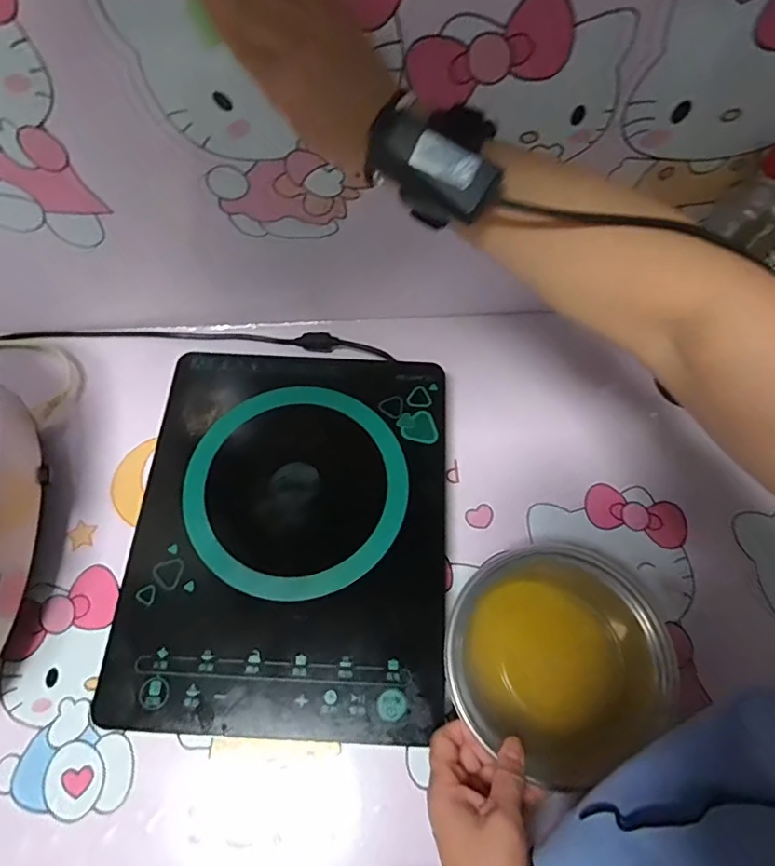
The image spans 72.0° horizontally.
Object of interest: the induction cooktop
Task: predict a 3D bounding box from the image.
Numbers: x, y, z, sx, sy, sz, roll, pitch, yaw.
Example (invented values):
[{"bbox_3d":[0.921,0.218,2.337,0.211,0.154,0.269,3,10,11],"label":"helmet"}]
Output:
[{"bbox_3d":[-0.085,0.082,0.496,0.279,0.059,0.342,3,66,1],"label":"induction cooktop"}]

